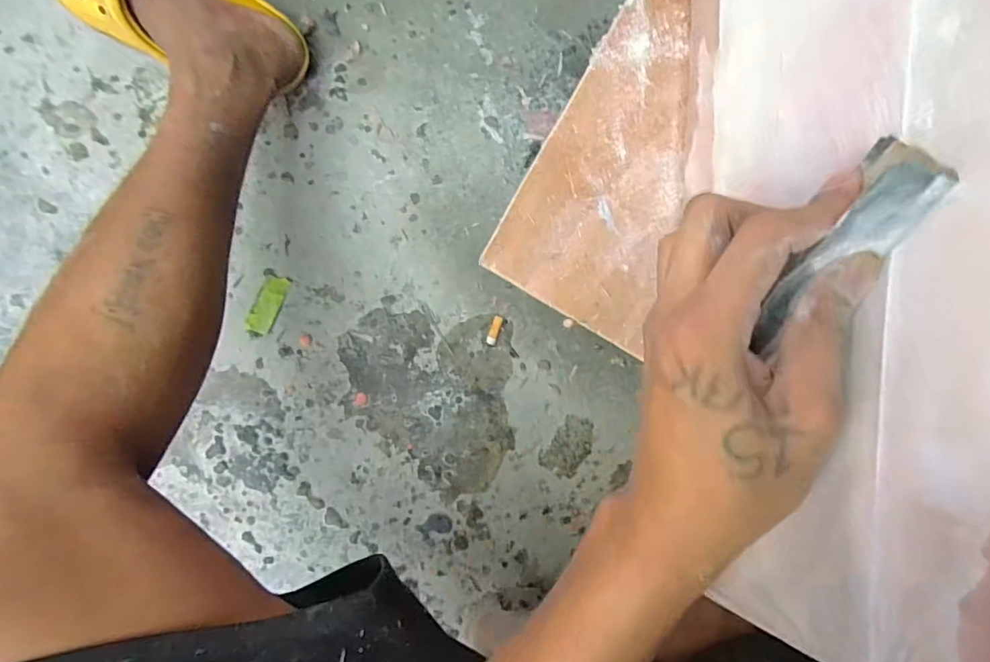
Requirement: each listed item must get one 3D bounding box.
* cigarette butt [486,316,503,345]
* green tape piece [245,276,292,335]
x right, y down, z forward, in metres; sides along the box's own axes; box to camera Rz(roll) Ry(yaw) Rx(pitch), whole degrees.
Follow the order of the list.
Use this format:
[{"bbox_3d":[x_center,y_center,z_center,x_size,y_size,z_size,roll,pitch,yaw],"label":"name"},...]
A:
[{"bbox_3d":[0.000,0.000,0.592,0.012,0.006,0.033,19,88,-7],"label":"cigarette butt"},{"bbox_3d":[-0.244,-0.029,0.565,0.026,0.004,0.064,24,86,-8],"label":"green tape piece"}]

